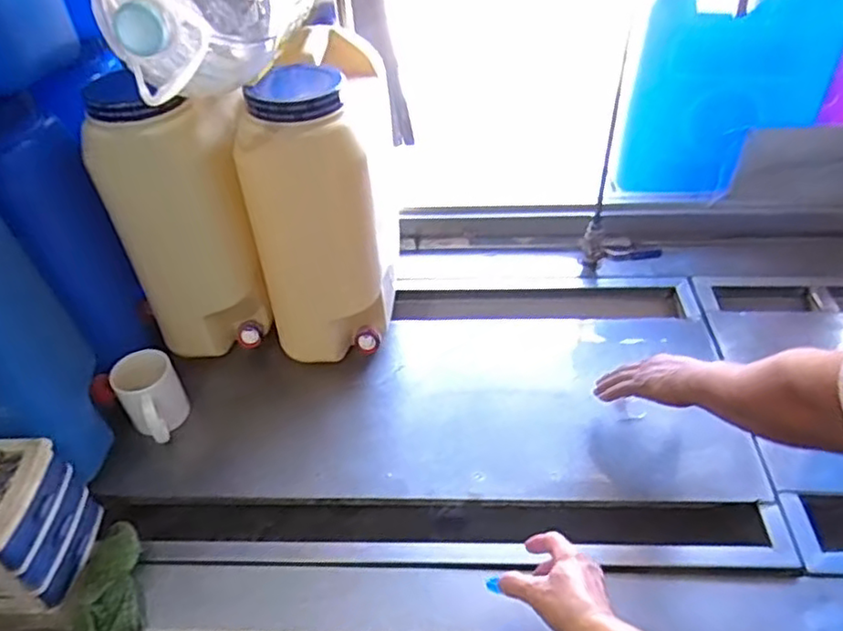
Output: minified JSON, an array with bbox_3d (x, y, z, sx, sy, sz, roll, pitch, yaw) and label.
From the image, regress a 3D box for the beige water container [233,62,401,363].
[{"bbox_3d":[-0.139,-0.122,0.906,0.183,0.401,0.146,-9,44,-6],"label":"beige water container"}]

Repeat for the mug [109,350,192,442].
[{"bbox_3d":[-0.371,0.118,0.903,0.085,0.108,0.094,-27,48,-22],"label":"mug"}]

